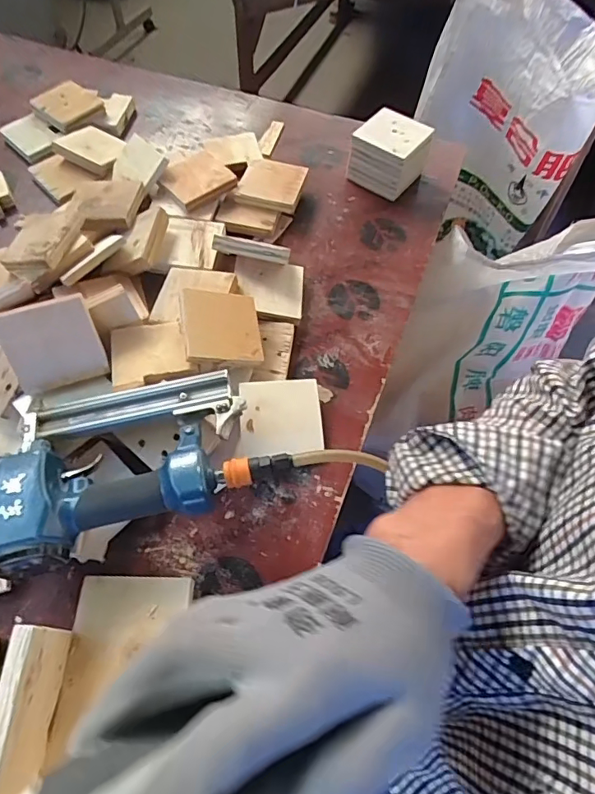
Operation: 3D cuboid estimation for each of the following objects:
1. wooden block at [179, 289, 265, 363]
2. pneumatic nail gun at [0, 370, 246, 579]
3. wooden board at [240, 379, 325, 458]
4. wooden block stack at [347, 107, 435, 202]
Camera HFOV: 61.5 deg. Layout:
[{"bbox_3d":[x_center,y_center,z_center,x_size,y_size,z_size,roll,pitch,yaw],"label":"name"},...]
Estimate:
[{"bbox_3d":[-0.085,-0.079,0.563,0.088,0.013,0.084,1,71,-30],"label":"wooden block"},{"bbox_3d":[-0.167,0.052,0.482,0.226,0.049,0.183,-11,61,-8],"label":"pneumatic nail gun"},{"bbox_3d":[-0.018,0.022,0.560,0.094,0.008,0.085,-1,75,-18],"label":"wooden board"},{"bbox_3d":[0.144,-0.377,0.778,0.099,0.079,0.109,30,63,15],"label":"wooden block stack"}]

